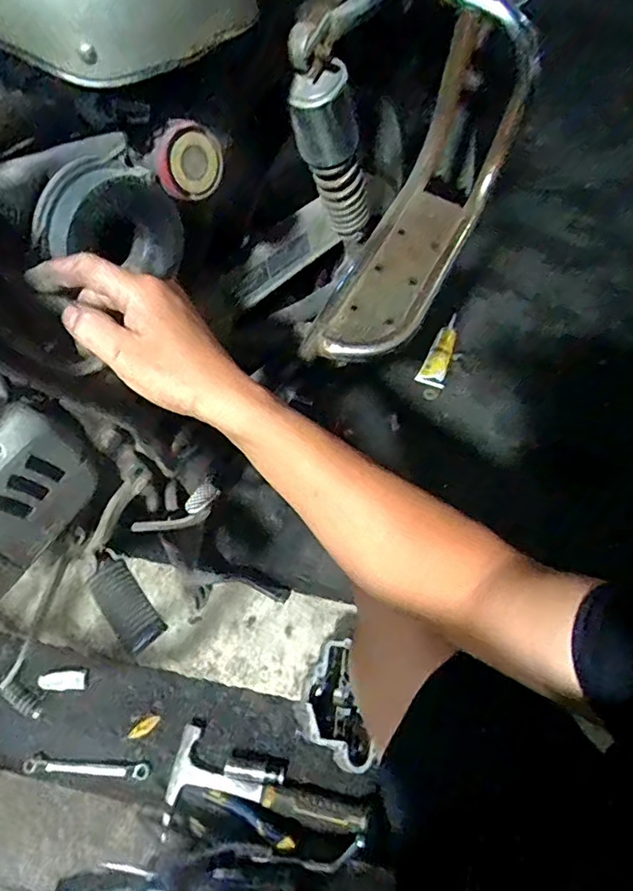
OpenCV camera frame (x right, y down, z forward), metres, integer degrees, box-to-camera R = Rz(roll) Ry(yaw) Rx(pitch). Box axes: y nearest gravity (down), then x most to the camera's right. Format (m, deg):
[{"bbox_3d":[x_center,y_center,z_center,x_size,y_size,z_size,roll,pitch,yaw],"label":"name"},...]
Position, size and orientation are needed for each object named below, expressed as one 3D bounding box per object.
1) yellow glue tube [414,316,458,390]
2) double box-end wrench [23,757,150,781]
[{"bbox_3d":[0.275,-0.208,1.196,0.054,0.023,0.196,31,63,-8],"label":"yellow glue tube"},{"bbox_3d":[-0.306,0.429,0.729,0.166,0.010,0.018,4,52,1],"label":"double box-end wrench"}]

